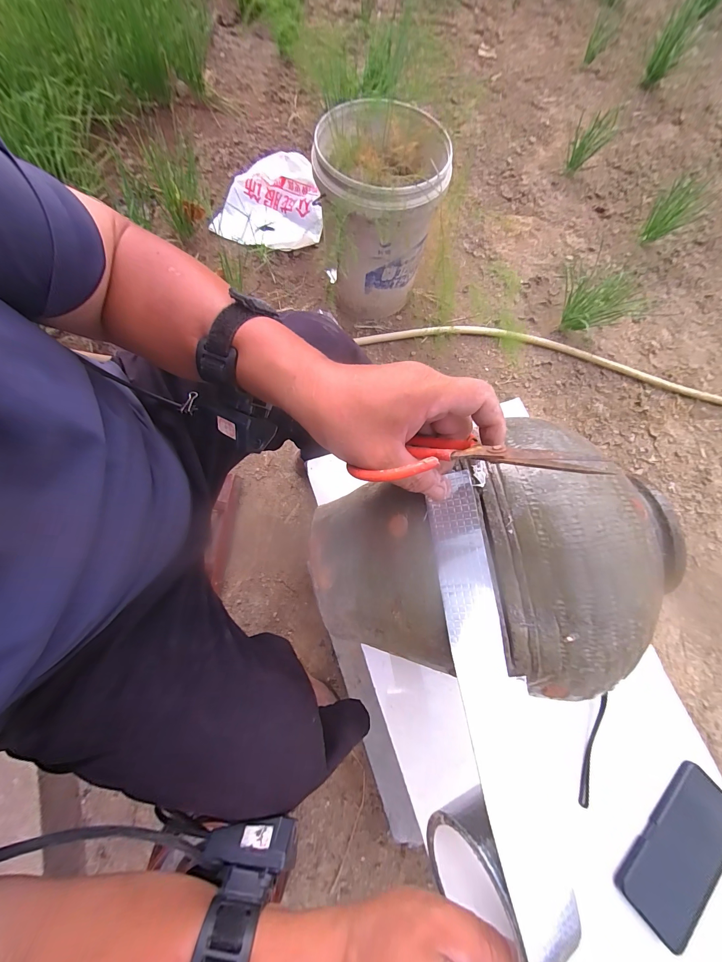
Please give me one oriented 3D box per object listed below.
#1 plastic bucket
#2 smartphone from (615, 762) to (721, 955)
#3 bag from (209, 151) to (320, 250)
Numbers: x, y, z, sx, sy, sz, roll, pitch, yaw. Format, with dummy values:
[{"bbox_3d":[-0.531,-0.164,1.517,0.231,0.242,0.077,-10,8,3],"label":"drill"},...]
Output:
[{"bbox_3d":[0.040,-0.669,0.842,0.276,0.335,0.271,1,74,-3],"label":"plastic bucket"},{"bbox_3d":[0.361,0.414,0.365,0.163,0.016,0.073,-41,80,-14],"label":"smartphone"},{"bbox_3d":[-0.271,-0.898,1.041,0.324,0.083,0.354,15,73,1],"label":"bag"}]

